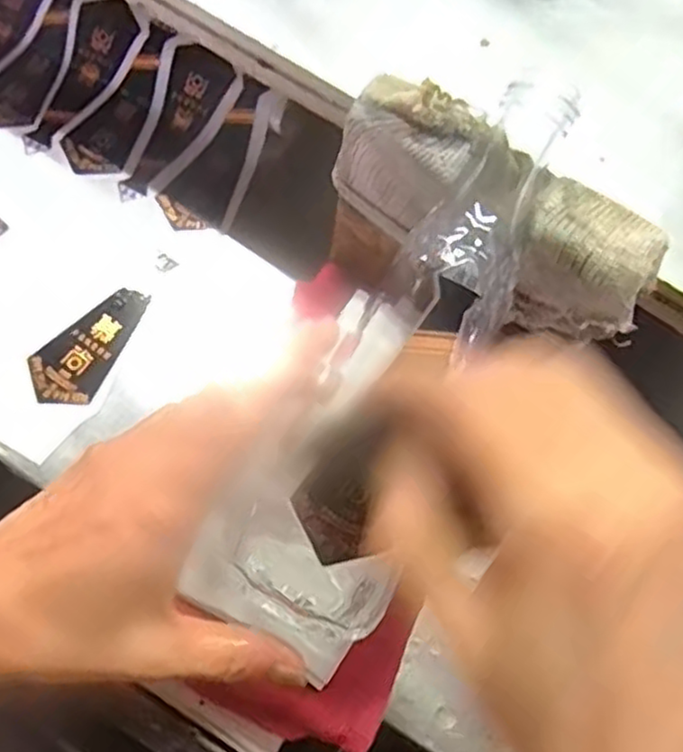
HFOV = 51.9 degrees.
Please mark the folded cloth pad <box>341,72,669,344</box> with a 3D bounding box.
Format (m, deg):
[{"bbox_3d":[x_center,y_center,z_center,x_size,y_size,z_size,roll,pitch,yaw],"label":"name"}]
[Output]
[{"bbox_3d":[0.058,-0.064,0.260,0.129,0.042,0.037,35,76,7],"label":"folded cloth pad"}]

